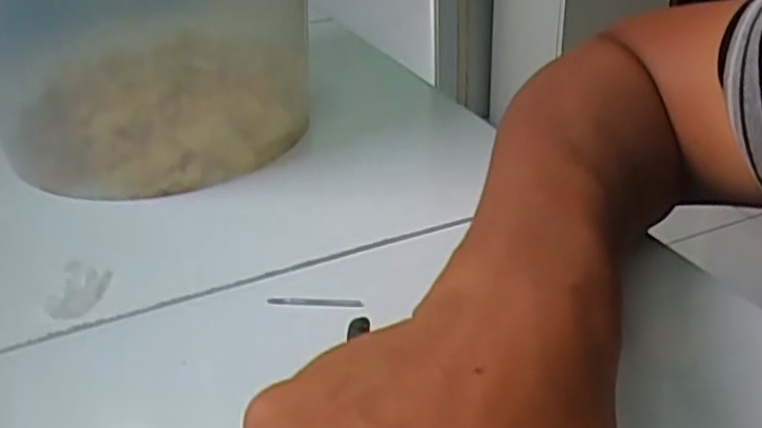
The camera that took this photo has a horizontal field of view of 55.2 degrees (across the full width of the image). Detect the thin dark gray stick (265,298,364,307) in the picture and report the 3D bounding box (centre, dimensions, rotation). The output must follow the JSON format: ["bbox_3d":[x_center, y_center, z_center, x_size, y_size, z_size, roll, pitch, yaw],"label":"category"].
[{"bbox_3d":[-0.031,0.041,0.339,0.044,0.004,0.004,0,31,5],"label":"thin dark gray stick"}]

